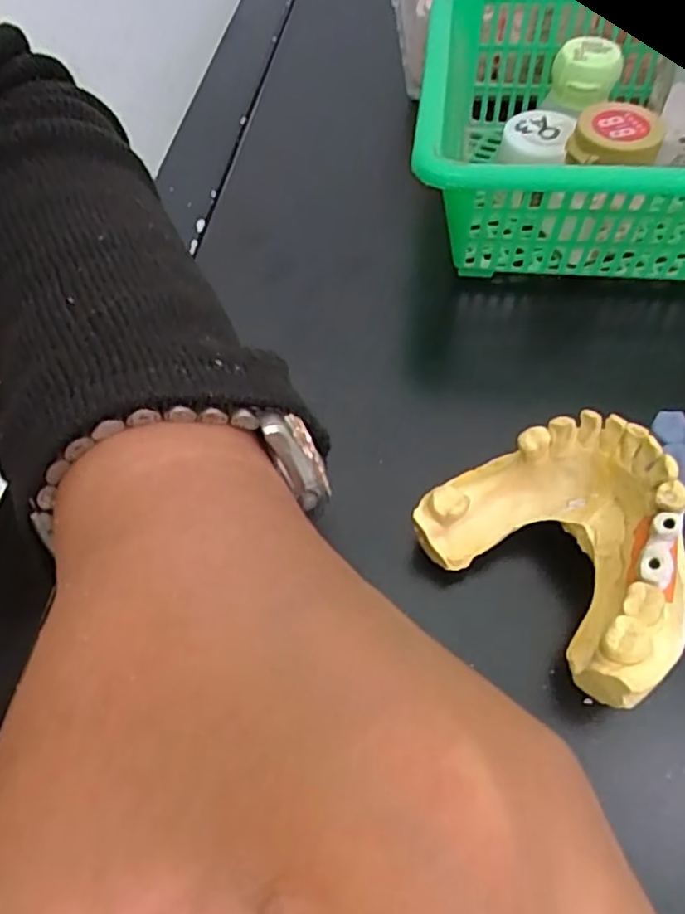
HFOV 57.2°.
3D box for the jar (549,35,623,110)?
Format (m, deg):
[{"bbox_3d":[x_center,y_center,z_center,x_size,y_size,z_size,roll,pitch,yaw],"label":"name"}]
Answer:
[{"bbox_3d":[0.096,-0.152,0.248,0.025,0.019,0.019,13,60,11],"label":"jar"}]

